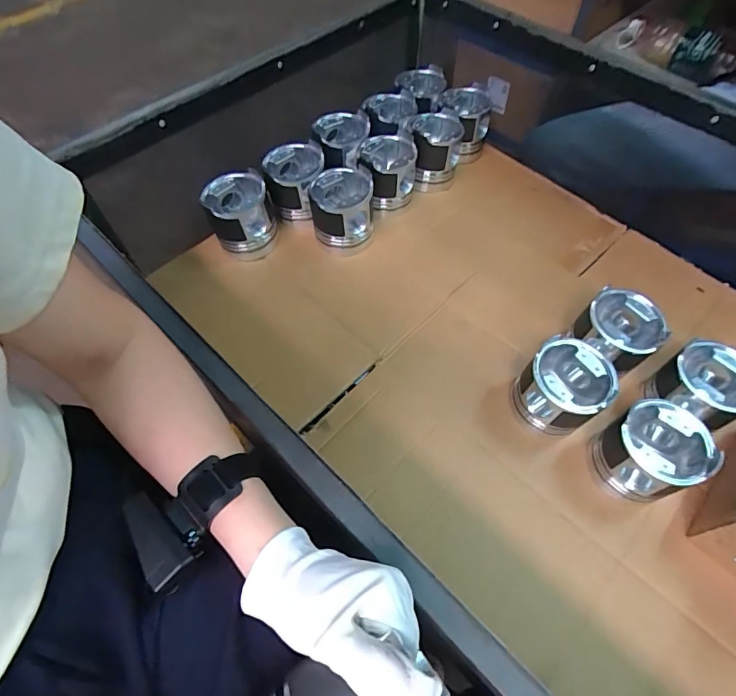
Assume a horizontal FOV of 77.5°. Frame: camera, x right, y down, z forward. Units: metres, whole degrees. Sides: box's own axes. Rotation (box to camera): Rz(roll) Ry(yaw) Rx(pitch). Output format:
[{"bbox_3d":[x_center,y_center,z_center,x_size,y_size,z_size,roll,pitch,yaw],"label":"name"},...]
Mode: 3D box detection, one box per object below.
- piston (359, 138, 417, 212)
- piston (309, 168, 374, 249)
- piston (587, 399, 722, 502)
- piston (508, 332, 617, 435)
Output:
[{"bbox_3d":[0.032,-0.289,0.778,0.095,0.096,0.098,-3,59,-3],"label":"piston"},{"bbox_3d":[-0.041,-0.213,0.742,0.098,0.116,0.090,-1,58,-2],"label":"piston"},{"bbox_3d":[0.331,0.127,0.547,0.099,0.107,0.094,0,58,-1],"label":"piston"},{"bbox_3d":[0.244,0.056,0.587,0.097,0.110,0.089,0,58,-1],"label":"piston"}]

